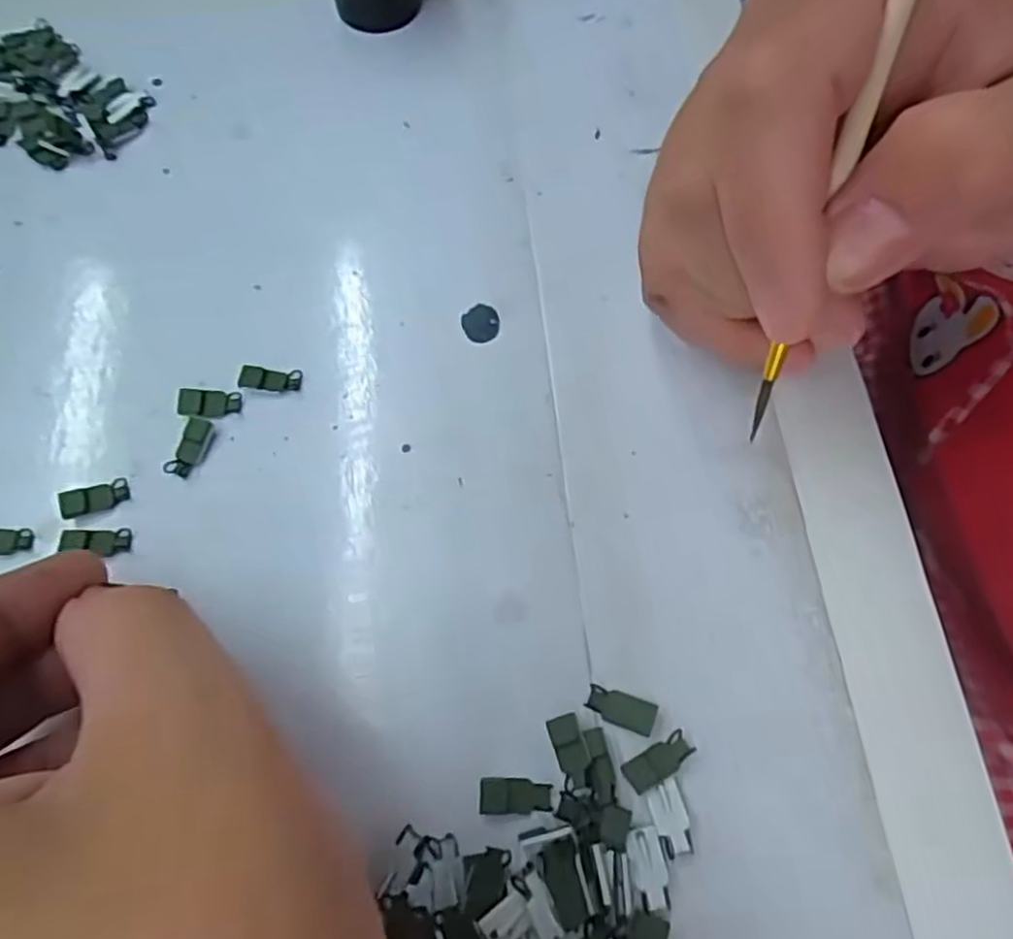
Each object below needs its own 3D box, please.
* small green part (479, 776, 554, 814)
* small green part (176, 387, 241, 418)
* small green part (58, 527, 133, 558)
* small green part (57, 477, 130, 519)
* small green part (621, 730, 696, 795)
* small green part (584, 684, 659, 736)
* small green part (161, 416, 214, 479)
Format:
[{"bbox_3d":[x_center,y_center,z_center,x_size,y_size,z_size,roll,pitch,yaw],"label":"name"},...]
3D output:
[{"bbox_3d":[0.002,0.065,0.148,0.014,0.004,0.007,1,67,0],"label":"small green part"},{"bbox_3d":[-0.074,-0.017,0.184,0.015,0.004,0.007,-3,67,-2],"label":"small green part"},{"bbox_3d":[-0.095,0.016,0.170,0.015,0.004,0.006,-4,67,-2],"label":"small green part"},{"bbox_3d":[-0.097,0.007,0.174,0.014,0.004,0.007,-19,69,-8],"label":"small green part"},{"bbox_3d":[0.031,0.060,0.151,0.015,0.004,0.006,-28,70,-11],"label":"small green part"},{"bbox_3d":[0.024,0.050,0.156,0.014,0.004,0.007,19,68,8],"label":"small green part"},{"bbox_3d":[-0.077,-0.006,0.179,0.007,0.004,0.015,19,68,8],"label":"small green part"}]

